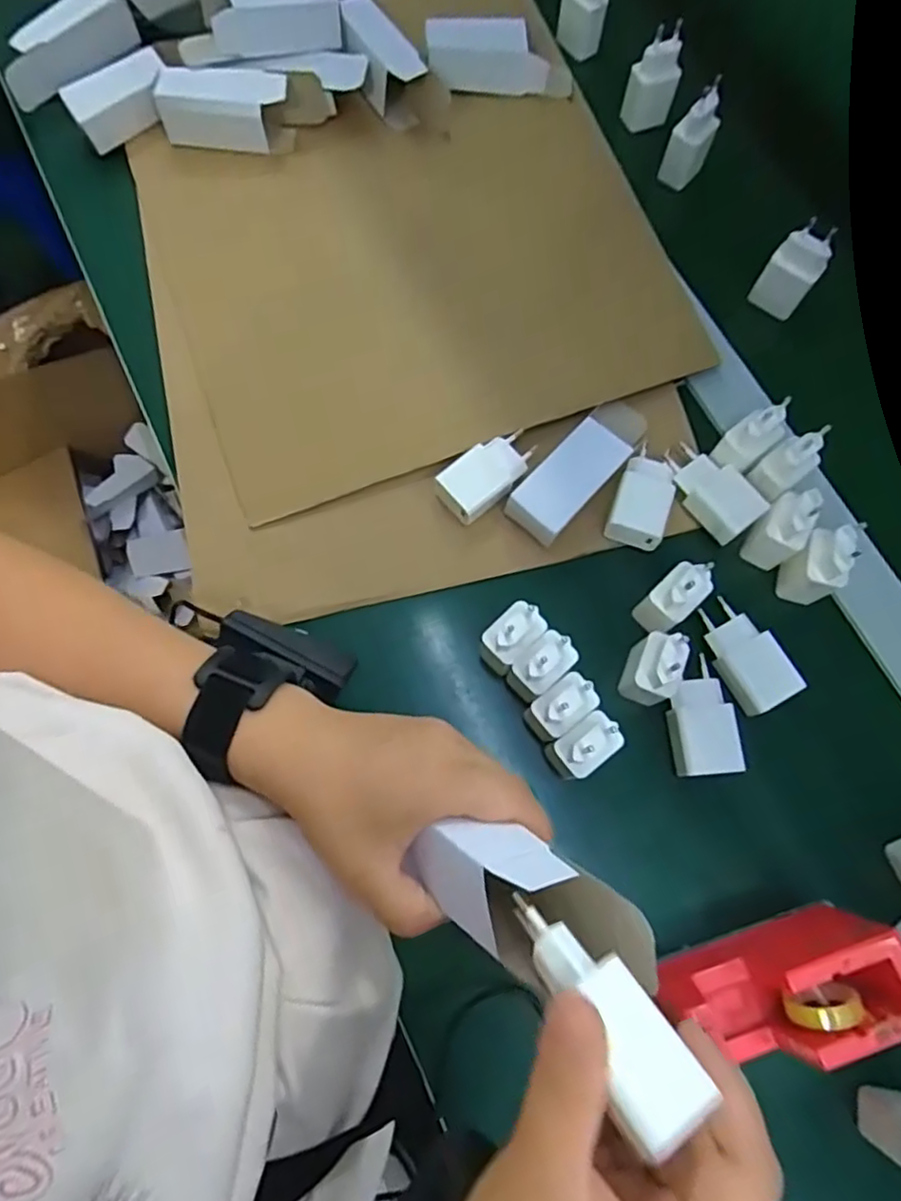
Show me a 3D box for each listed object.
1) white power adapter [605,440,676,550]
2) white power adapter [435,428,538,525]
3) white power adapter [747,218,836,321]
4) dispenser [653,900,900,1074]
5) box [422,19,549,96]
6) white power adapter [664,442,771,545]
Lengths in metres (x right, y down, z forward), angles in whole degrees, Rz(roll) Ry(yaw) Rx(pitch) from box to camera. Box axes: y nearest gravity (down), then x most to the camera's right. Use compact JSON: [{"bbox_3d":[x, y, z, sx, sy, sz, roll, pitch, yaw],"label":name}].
[{"bbox_3d":[0.142,-0.076,0.480,0.040,0.025,0.069,17,75,4],"label":"white power adapter"},{"bbox_3d":[0.029,-0.095,0.480,0.077,0.021,0.039,-40,79,-10],"label":"white power adapter"},{"bbox_3d":[0.281,-0.271,0.534,0.040,0.075,0.022,27,76,6],"label":"white power adapter"},{"bbox_3d":[0.191,0.223,0.369,0.121,0.086,0.051,-19,76,-5],"label":"dispenser"},{"bbox_3d":[0.032,-0.484,0.579,0.104,0.035,0.054,-2,75,-1],"label":"box"},{"bbox_3d":[0.192,-0.081,0.485,0.041,0.025,0.078,-39,79,-10],"label":"white power adapter"}]

